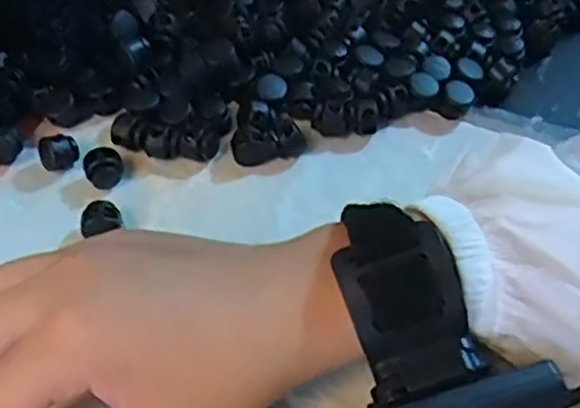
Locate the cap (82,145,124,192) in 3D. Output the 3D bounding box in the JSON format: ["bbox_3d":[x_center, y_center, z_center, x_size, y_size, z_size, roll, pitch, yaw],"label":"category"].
[{"bbox_3d":[-0.085,-0.016,0.322,0.017,0.013,0.016,0,51,0],"label":"cap"}]

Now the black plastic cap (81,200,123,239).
[{"bbox_3d":[-0.081,0.008,0.304,0.017,0.013,0.015,-3,51,-3],"label":"black plastic cap"}]

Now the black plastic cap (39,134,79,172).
[{"bbox_3d":[-0.108,-0.024,0.330,0.017,0.015,0.015,-21,54,-16],"label":"black plastic cap"}]

